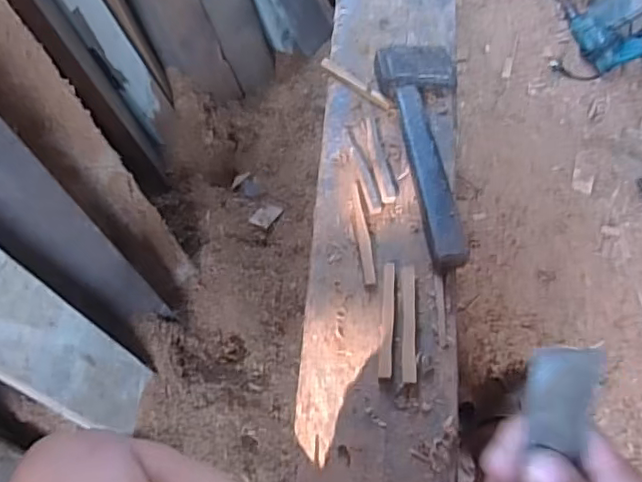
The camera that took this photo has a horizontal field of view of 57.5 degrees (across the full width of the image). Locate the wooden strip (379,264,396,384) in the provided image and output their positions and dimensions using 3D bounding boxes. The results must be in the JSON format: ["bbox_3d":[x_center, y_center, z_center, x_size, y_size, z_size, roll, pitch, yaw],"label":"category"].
[{"bbox_3d":[0.078,0.095,0.687,0.016,0.006,0.142,5,67,2],"label":"wooden strip"}]

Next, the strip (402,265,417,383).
[{"bbox_3d":[0.103,0.095,0.681,0.017,0.004,0.137,3,67,1],"label":"strip"}]

